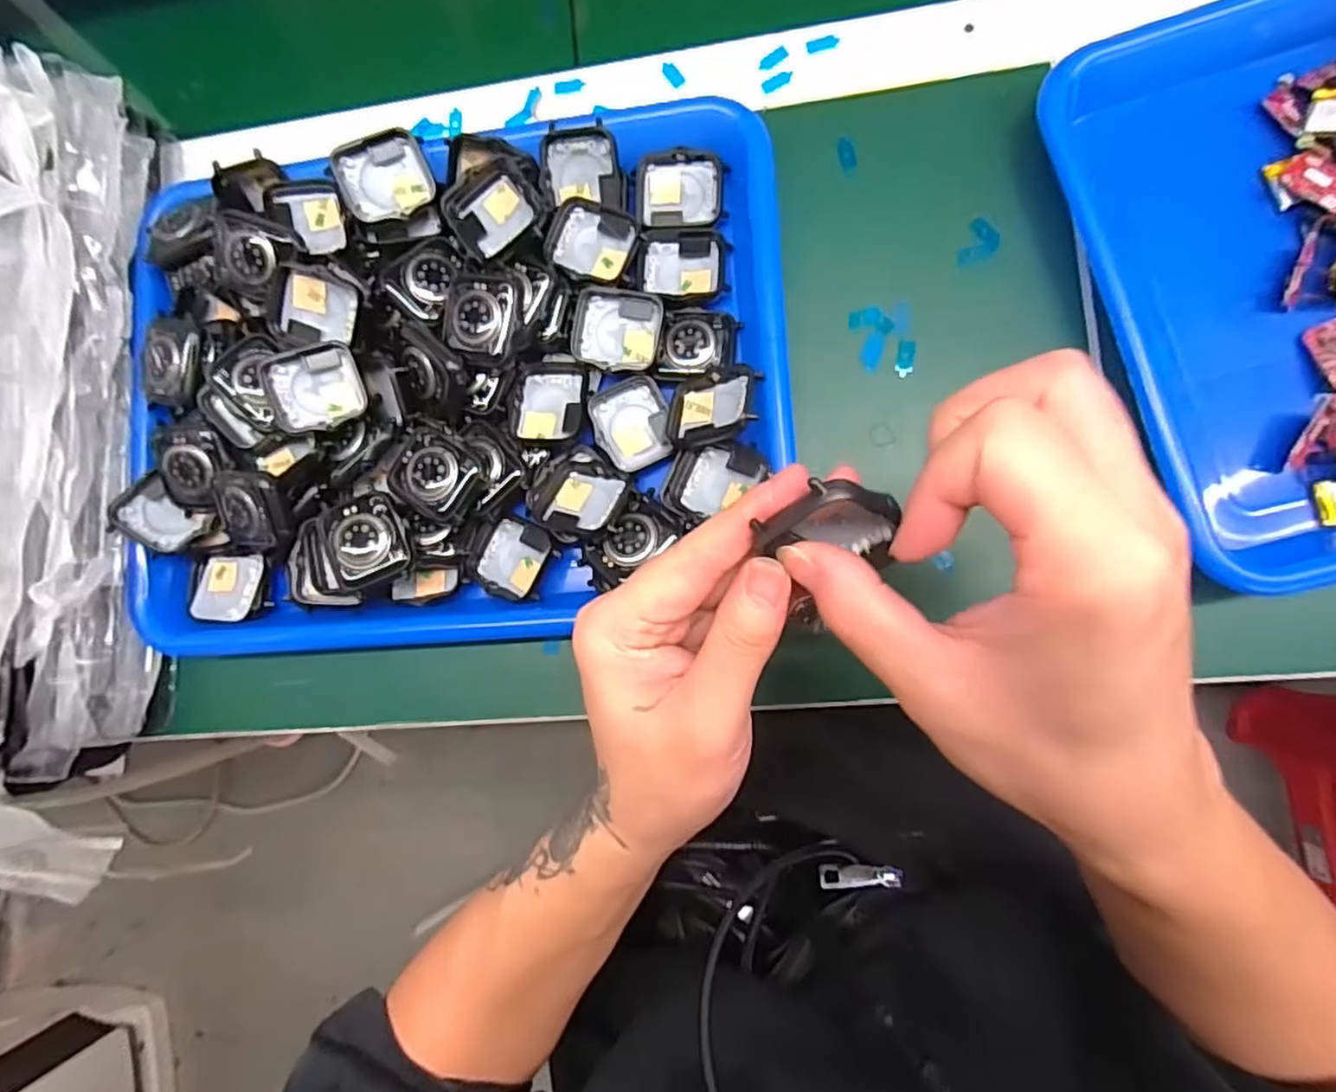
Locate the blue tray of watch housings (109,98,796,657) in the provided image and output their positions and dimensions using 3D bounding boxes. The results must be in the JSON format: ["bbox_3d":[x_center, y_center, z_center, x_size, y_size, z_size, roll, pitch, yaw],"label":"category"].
[{"bbox_3d":[-0.109,-0.077,0.321,0.326,0.044,0.245,-4,84,8],"label":"blue tray of watch housings"}]

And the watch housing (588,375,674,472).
[{"bbox_3d":[-0.017,-0.059,0.322,0.035,0.007,0.041,-25,91,-8],"label":"watch housing"}]

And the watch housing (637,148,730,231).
[{"bbox_3d":[0.007,-0.175,0.327,0.043,0.012,0.036,6,86,9],"label":"watch housing"}]

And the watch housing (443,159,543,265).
[{"bbox_3d":[-0.083,-0.159,0.313,0.039,0.011,0.045,-30,81,4],"label":"watch housing"}]

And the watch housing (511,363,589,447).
[{"bbox_3d":[-0.057,-0.070,0.325,0.037,0.011,0.041,3,85,8],"label":"watch housing"}]

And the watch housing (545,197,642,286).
[{"bbox_3d":[-0.037,-0.148,0.324,0.043,0.009,0.038,18,88,9],"label":"watch housing"}]

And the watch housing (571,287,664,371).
[{"bbox_3d":[-0.024,-0.104,0.320,0.041,0.011,0.037,9,86,9],"label":"watch housing"}]

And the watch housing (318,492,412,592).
[{"bbox_3d":[-0.143,-0.003,0.307,0.037,0.007,0.040,-21,82,6],"label":"watch housing"}]

